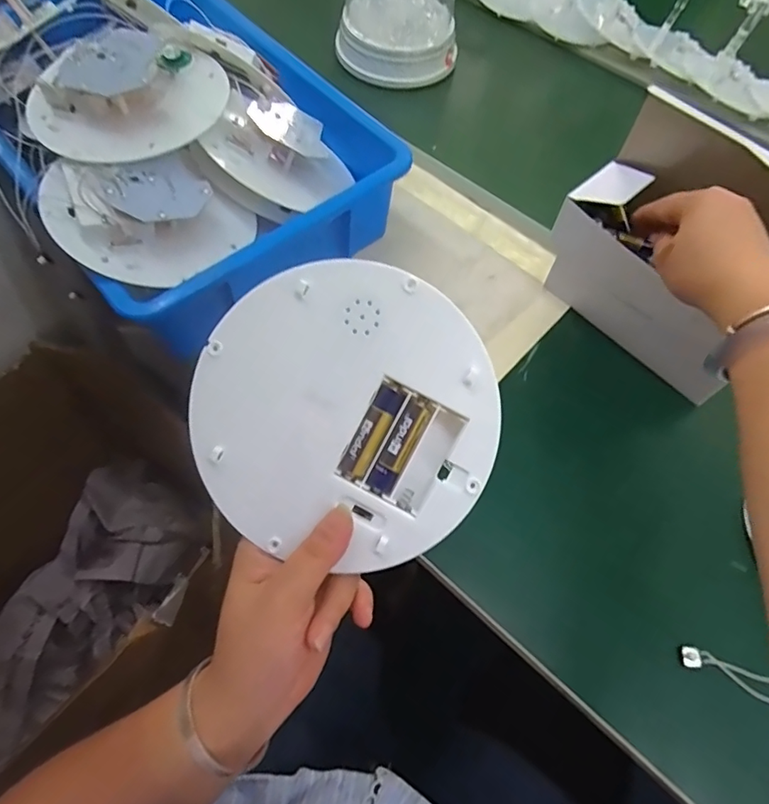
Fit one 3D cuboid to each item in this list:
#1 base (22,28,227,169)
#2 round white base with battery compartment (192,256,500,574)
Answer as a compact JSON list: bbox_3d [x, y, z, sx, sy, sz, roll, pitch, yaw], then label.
[{"bbox_3d":[-0.194,-0.238,0.398,0.119,0.045,0.138,27,64,12],"label":"base"},{"bbox_3d":[-0.019,0.004,0.261,0.144,0.014,0.142,0,91,3],"label":"round white base with battery compartment"}]

